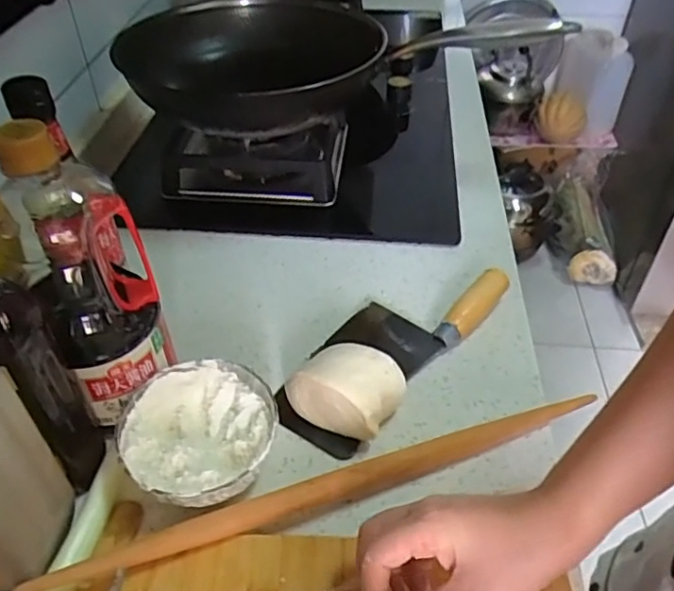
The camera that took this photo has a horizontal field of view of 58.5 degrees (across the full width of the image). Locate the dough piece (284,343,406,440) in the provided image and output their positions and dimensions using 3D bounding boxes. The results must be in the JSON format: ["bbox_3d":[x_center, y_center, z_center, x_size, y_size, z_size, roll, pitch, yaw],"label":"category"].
[{"bbox_3d":[0.008,0.076,0.503,0.085,0.056,0.064,19,46,21],"label":"dough piece"}]

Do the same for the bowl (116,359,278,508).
[{"bbox_3d":[-0.104,0.113,0.468,0.113,0.053,0.117,-1,42,1],"label":"bowl"}]

